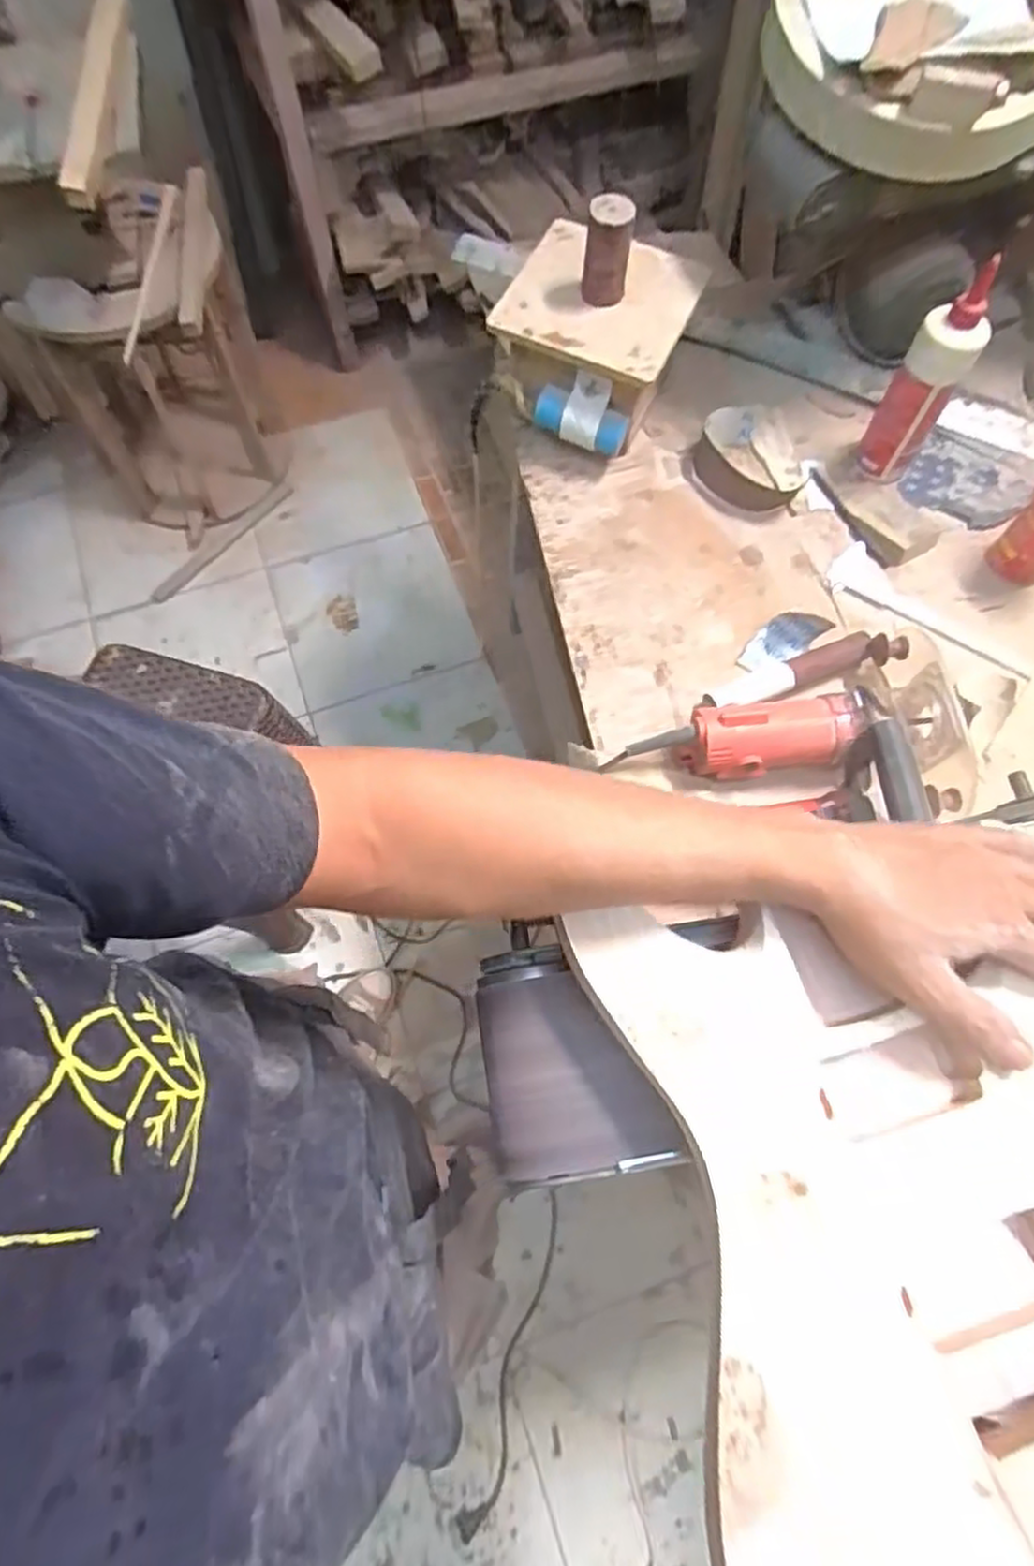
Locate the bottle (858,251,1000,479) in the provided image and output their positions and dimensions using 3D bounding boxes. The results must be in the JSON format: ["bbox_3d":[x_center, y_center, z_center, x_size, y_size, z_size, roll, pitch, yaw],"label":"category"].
[{"bbox_3d":[0.449,-0.437,0.817,0.062,0.215,0.061,10,69,4],"label":"bottle"}]

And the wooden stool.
[{"bbox_3d":[-0.732,-0.840,1.542,0.368,0.578,0.404,-3,69,-1],"label":"wooden stool"}]

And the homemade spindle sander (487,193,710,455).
[{"bbox_3d":[0.088,-0.524,0.852,0.200,0.213,0.193,21,70,8],"label":"homemade spindle sander"}]

